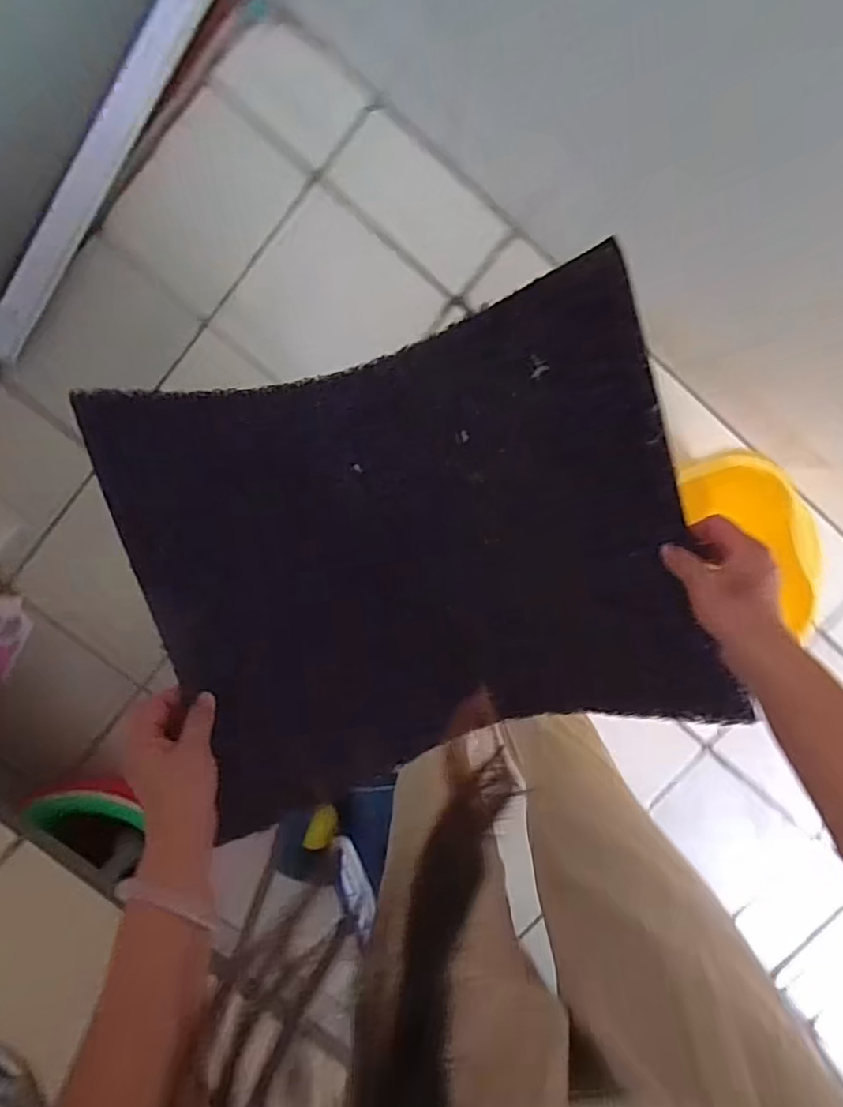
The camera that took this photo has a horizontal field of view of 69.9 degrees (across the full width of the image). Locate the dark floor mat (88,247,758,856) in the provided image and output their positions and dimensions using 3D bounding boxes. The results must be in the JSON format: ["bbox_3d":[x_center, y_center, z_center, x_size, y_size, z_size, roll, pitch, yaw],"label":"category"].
[{"bbox_3d":[-0.028,-0.007,0.571,0.455,0.200,0.381,-14,95,-2],"label":"dark floor mat"}]

